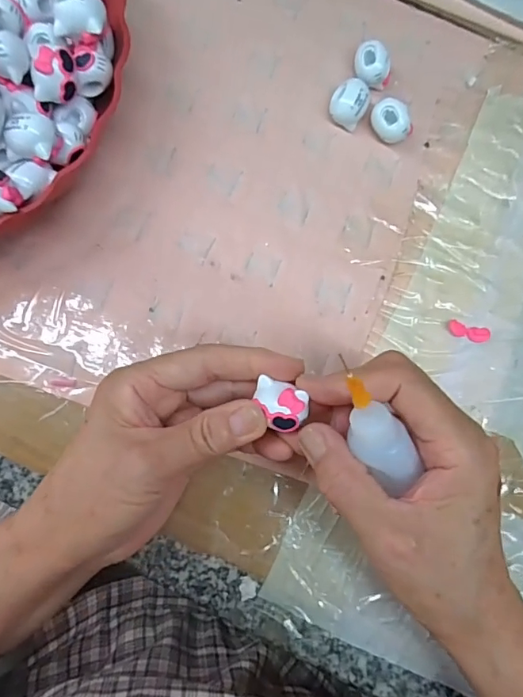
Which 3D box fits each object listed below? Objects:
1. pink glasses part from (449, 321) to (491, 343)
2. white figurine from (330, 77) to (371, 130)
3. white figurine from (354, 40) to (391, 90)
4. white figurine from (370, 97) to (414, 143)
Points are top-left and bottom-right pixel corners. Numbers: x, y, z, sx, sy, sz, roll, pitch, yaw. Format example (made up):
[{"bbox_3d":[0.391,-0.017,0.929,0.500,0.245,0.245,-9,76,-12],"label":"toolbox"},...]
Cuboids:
[{"bbox_3d":[0.122,-0.010,0.284,0.023,0.007,0.009,17,81,-1],"label":"pink glasses part"},{"bbox_3d":[0.053,-0.149,0.294,0.022,0.020,0.021,1,81,-4],"label":"white figurine"},{"bbox_3d":[0.067,-0.174,0.299,0.024,0.023,0.018,42,81,3],"label":"white figurine"},{"bbox_3d":[0.078,-0.137,0.294,0.026,0.021,0.018,29,81,1],"label":"white figurine"}]

